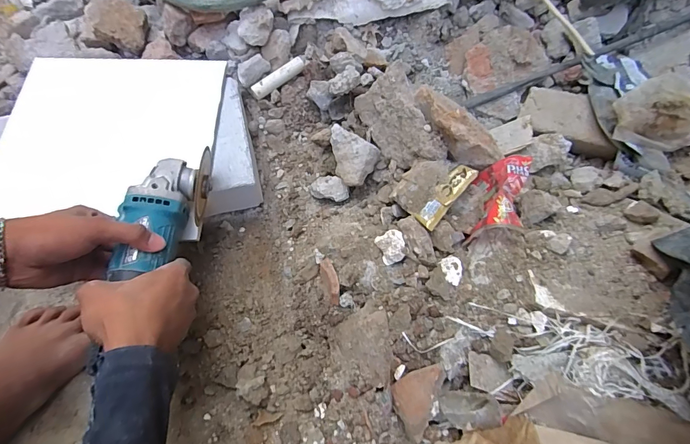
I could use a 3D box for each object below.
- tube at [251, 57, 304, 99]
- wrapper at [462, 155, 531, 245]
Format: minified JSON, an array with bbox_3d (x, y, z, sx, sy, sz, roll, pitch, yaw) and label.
[{"bbox_3d":[-0.105,-0.229,0.608,0.092,0.016,0.020,-37,72,-13],"label":"tube"},{"bbox_3d":[0.179,-0.030,0.449,0.045,0.053,0.104,17,69,8],"label":"wrapper"}]

